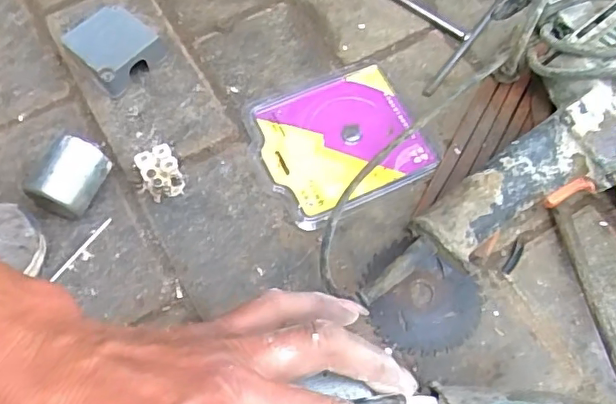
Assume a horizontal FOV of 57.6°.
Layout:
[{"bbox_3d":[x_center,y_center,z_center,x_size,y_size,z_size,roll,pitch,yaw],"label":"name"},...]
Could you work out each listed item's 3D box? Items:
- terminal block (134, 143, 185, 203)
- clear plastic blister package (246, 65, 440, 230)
[{"bbox_3d":[-0.137,-0.025,0.518,0.038,0.021,0.049,-18,66,-8],"label":"terminal block"},{"bbox_3d":[0.029,-0.064,0.544,0.153,0.011,0.141,-25,68,-11],"label":"clear plastic blister package"}]

